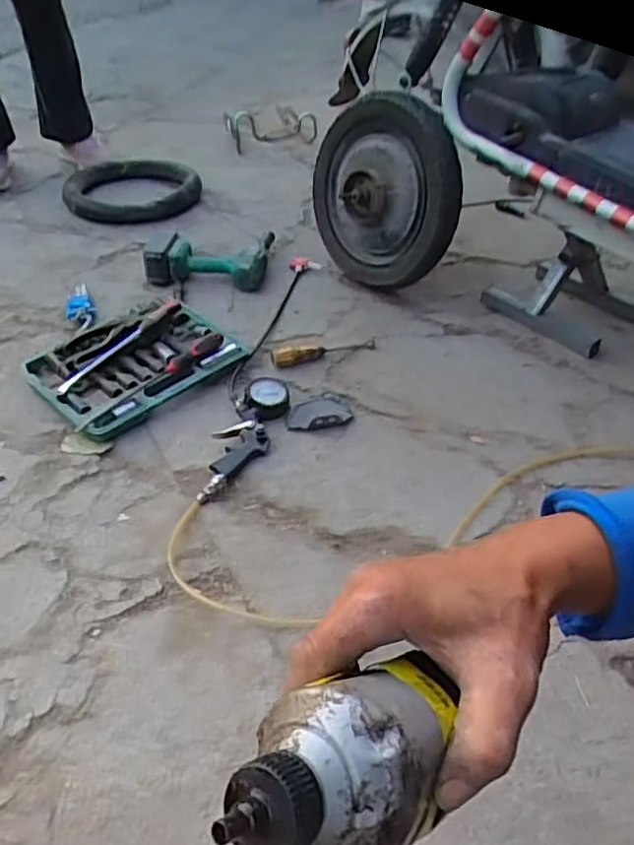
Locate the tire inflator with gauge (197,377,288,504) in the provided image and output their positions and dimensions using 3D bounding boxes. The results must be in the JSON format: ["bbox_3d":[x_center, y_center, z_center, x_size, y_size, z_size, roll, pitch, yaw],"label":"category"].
[{"bbox_3d":[-0.115,0.018,1.055,0.088,0.033,0.276,13,42,11],"label":"tire inflator with gauge"}]

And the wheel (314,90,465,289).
[{"bbox_3d":[0.130,-0.454,1.347,0.104,0.345,0.354,-17,68,-53],"label":"wheel"}]

